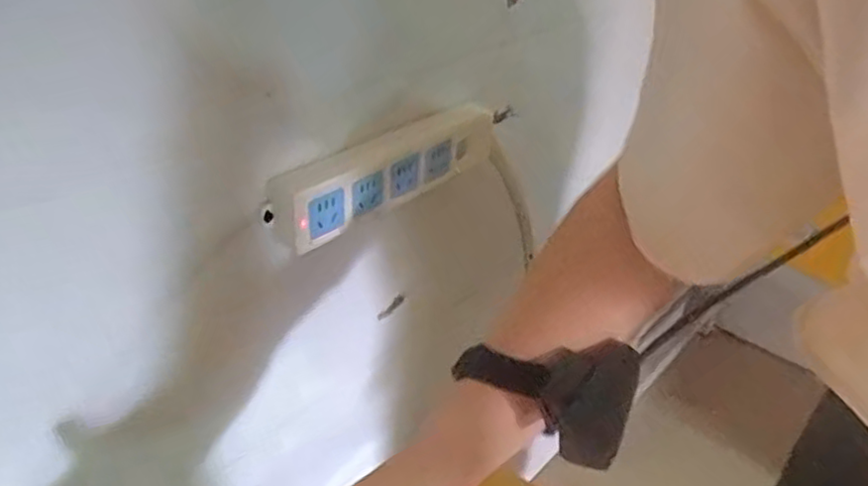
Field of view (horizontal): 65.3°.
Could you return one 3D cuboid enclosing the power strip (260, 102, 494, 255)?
[{"bbox_3d":[-0.032,-0.064,0.574,0.036,0.058,0.249,27,40,33],"label":"power strip"}]

